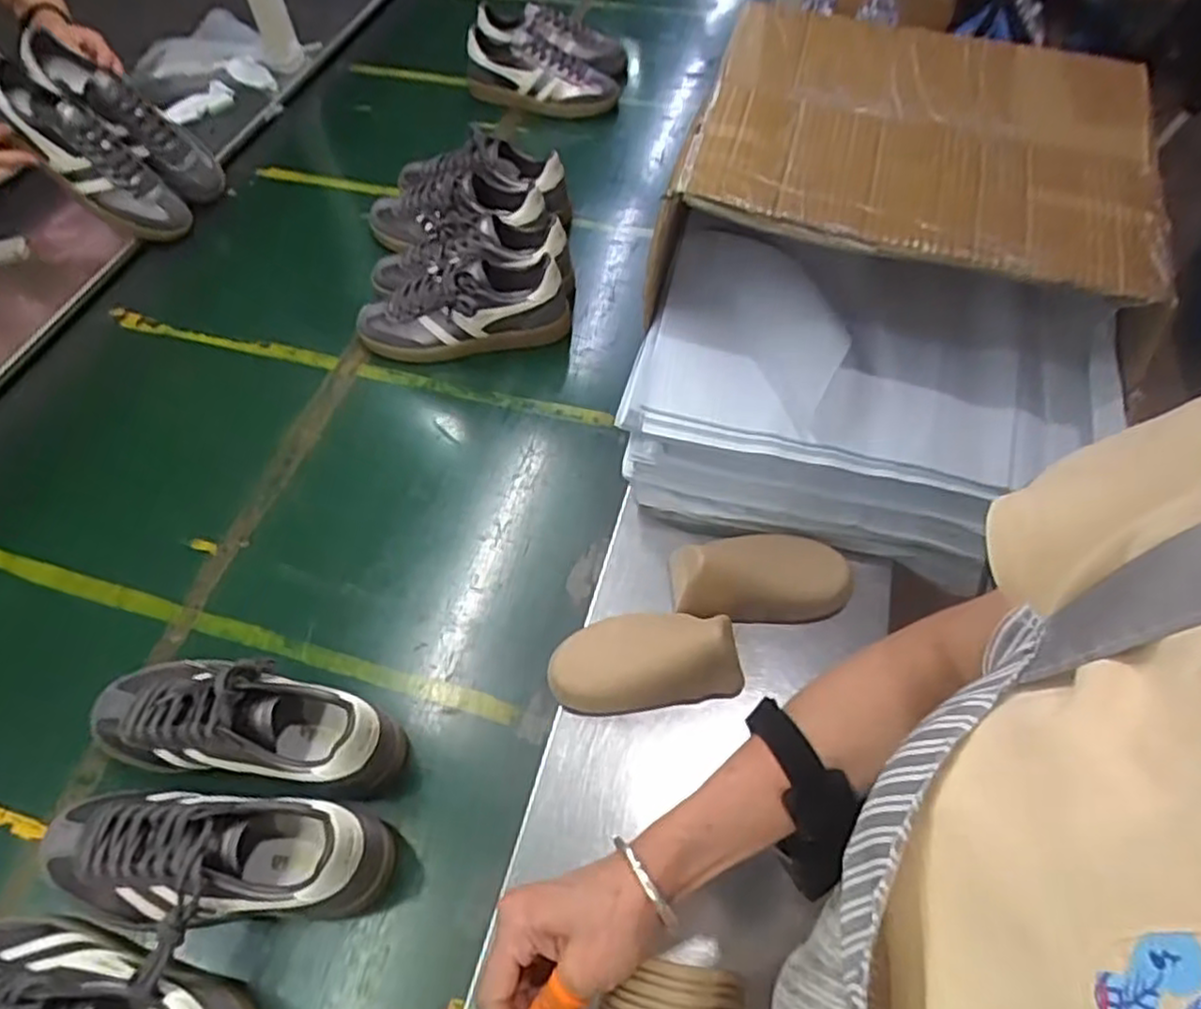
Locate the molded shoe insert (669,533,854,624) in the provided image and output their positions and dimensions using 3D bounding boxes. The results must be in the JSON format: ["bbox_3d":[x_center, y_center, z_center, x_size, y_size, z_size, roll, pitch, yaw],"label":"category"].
[{"bbox_3d":[0.145,0.059,0.637,0.158,0.068,0.074,0,56,2],"label":"molded shoe insert"}]

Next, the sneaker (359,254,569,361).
[{"bbox_3d":[-0.167,-0.242,0.881,0.259,0.091,0.092,-8,55,-3],"label":"sneaker"}]

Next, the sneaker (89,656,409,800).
[{"bbox_3d":[-0.297,0.175,0.594,0.259,0.091,0.085,6,56,6],"label":"sneaker"}]

